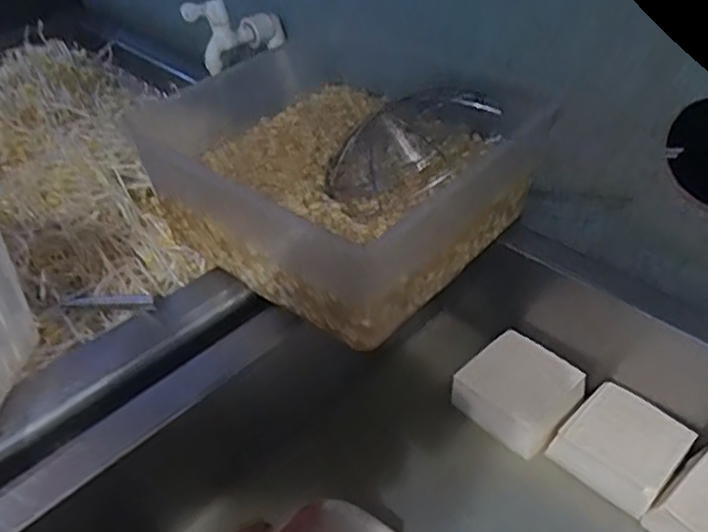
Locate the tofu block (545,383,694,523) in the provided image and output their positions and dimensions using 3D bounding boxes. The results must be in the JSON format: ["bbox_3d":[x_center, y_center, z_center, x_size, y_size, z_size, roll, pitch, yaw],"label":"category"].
[{"bbox_3d":[0.252,0.176,0.637,0.106,0.053,0.097,33,52,33],"label":"tofu block"}]

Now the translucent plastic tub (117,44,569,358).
[{"bbox_3d":[-0.019,-0.079,0.654,0.315,0.154,0.250,29,50,30],"label":"translucent plastic tub"}]

